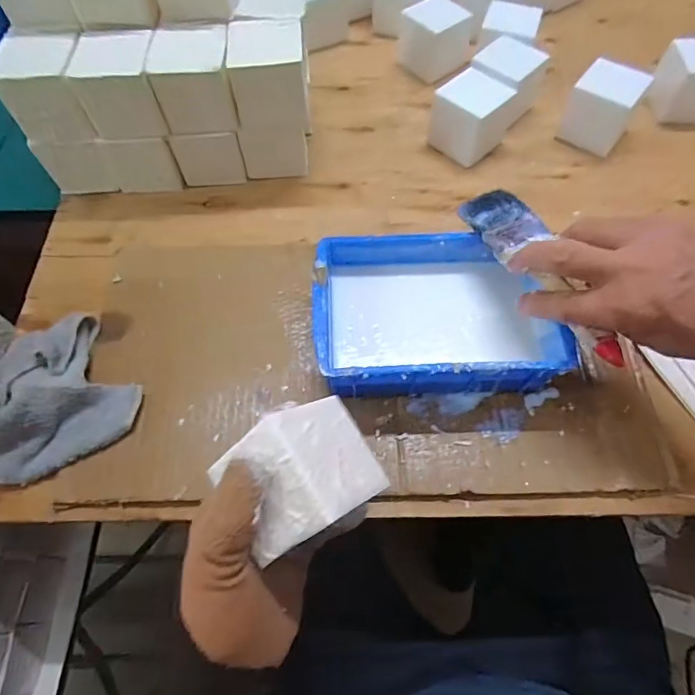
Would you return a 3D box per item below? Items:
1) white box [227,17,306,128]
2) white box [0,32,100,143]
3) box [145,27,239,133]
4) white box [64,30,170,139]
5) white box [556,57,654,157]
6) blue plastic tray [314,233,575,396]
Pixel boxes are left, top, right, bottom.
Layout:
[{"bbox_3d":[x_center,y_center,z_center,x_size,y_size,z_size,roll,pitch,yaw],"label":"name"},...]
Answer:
[{"bbox_3d":[-0.075,-0.268,0.473,0.069,0.070,0.061,-3,63,0],"label":"white box"},{"bbox_3d":[-0.293,-0.256,0.472,0.073,0.069,0.073,-7,63,-2],"label":"white box"},{"bbox_3d":[-0.147,-0.261,0.474,0.067,0.071,0.065,-2,63,0],"label":"box"},{"bbox_3d":[-0.217,-0.257,0.471,0.069,0.068,0.069,-3,63,0],"label":"white box"},{"bbox_3d":[0.293,-0.274,0.552,0.068,0.067,0.070,35,69,17],"label":"white box"},{"bbox_3d":[0.072,-0.024,0.420,0.197,0.069,0.148,-4,63,-1],"label":"blue plastic tray"}]

